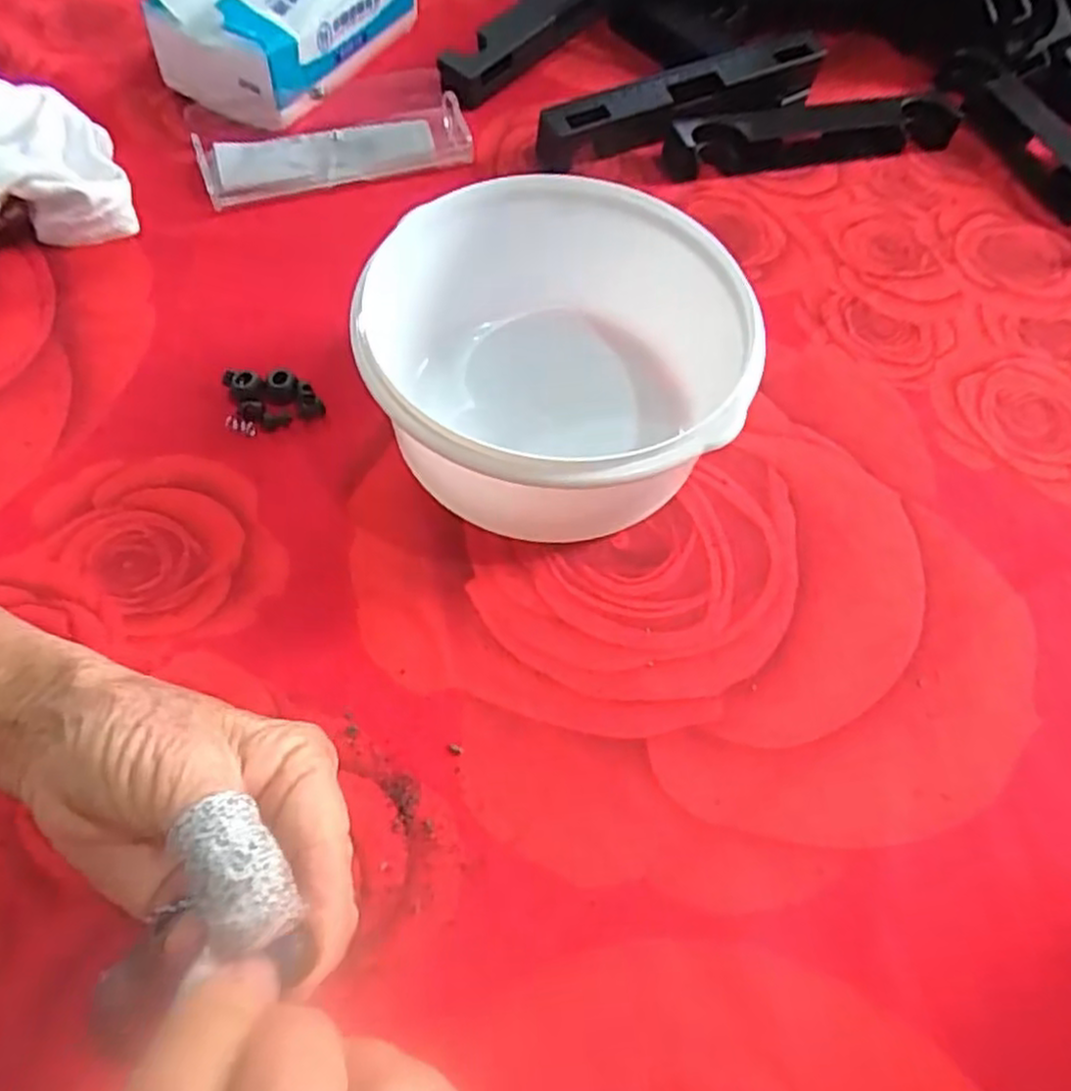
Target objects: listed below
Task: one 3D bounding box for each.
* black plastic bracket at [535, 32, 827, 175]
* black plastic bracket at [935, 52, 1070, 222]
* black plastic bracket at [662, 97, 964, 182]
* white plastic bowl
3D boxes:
[{"bbox_3d":[0.093,-0.275,0.467,0.202,0.030,0.036,-22,64,-15],"label":"black plastic bracket"},{"bbox_3d":[0.328,-0.258,0.487,0.033,0.024,0.196,-13,62,-10],"label":"black plastic bracket"},{"bbox_3d":[0.181,-0.266,0.485,0.202,0.027,0.036,-13,62,-10],"label":"black plastic bracket"},{"bbox_3d":[0.011,-0.075,0.332,0.150,0.082,0.154,1,61,-2],"label":"white plastic bowl"}]

